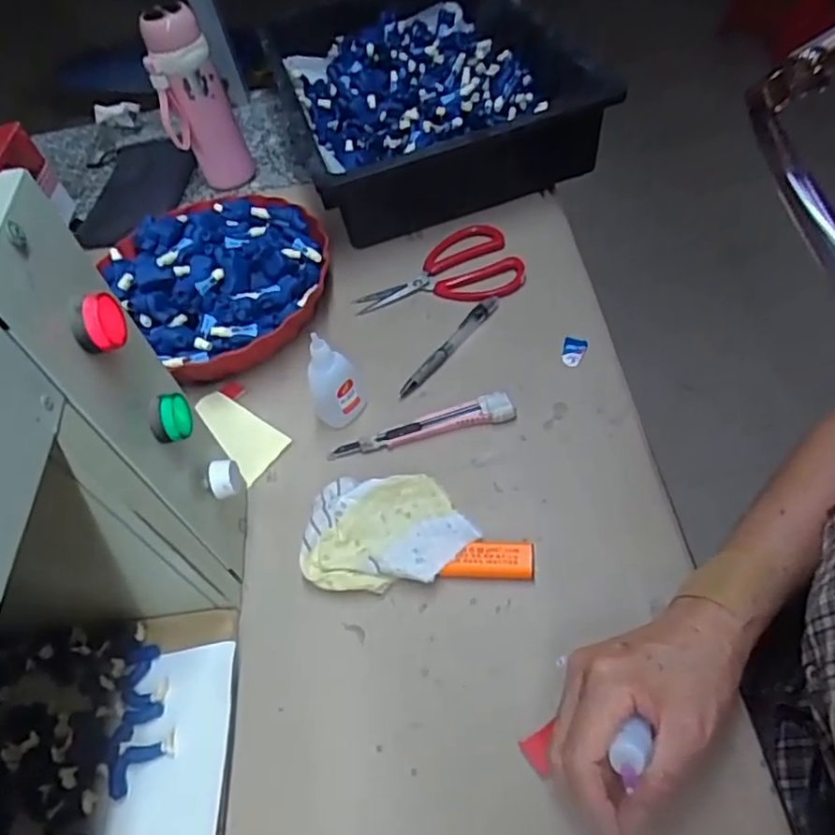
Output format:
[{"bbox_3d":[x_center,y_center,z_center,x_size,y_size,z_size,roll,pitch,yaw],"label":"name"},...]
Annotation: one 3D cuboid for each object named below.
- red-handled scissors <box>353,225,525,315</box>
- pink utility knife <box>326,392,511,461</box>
[{"bbox_3d":[0.021,-0.134,0.622,0.159,0.009,0.104,-24,57,-5],"label":"red-handled scissors"},{"bbox_3d":[0.002,0.005,0.509,0.148,0.018,0.019,-13,52,0],"label":"pink utility knife"}]

